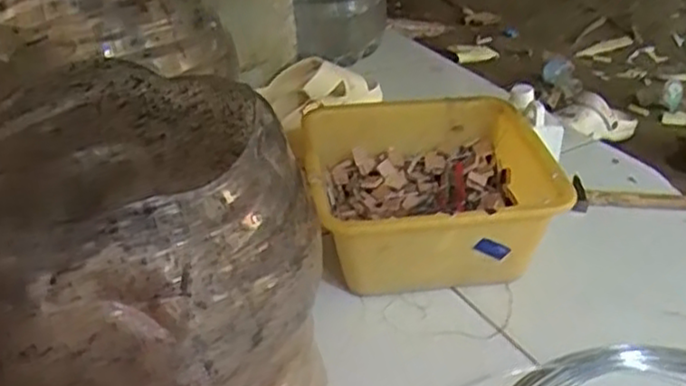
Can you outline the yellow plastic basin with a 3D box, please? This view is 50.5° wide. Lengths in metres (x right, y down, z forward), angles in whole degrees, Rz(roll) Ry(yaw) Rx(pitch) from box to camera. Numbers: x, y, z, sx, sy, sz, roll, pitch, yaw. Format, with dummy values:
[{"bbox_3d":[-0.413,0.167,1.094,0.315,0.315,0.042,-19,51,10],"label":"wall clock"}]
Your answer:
[{"bbox_3d":[0.091,-0.004,0.849,0.263,0.122,0.280,-1,33,1],"label":"yellow plastic basin"}]

